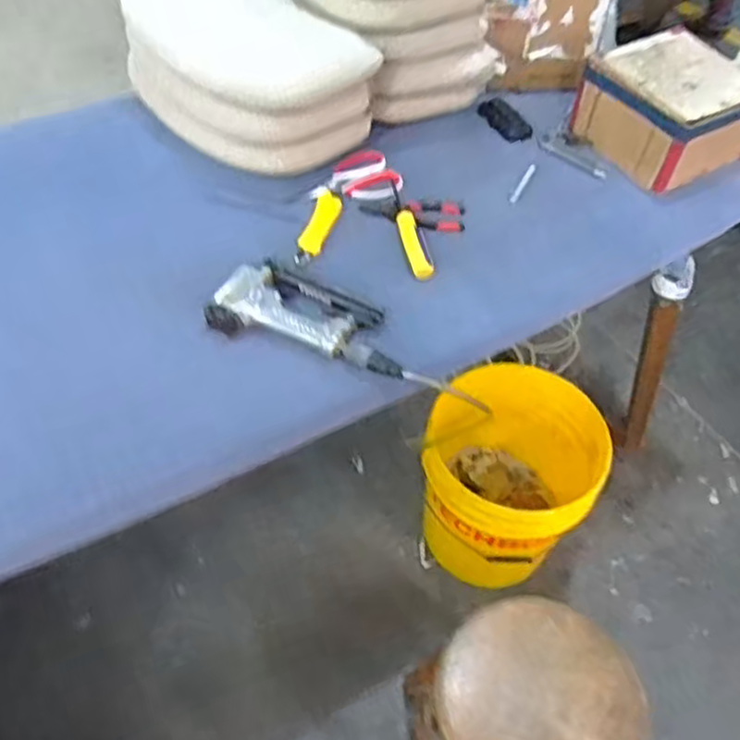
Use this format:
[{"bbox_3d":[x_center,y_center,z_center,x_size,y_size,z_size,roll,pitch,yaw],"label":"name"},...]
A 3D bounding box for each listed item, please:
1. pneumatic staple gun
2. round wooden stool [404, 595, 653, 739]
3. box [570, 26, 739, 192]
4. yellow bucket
[{"bbox_3d":[-0.070,-0.073,0.936,0.242,0.045,0.125,14,52,8],"label":"pneumatic staple gun"},{"bbox_3d":[0.217,0.571,1.122,0.279,0.468,0.266,-3,52,-6],"label":"round wooden stool"},{"bbox_3d":[0.492,-0.425,1.189,0.240,0.130,0.235,-25,57,-21],"label":"box"},{"bbox_3d":[0.272,0.218,1.455,0.312,0.371,0.330,2,51,-2],"label":"yellow bucket"}]

